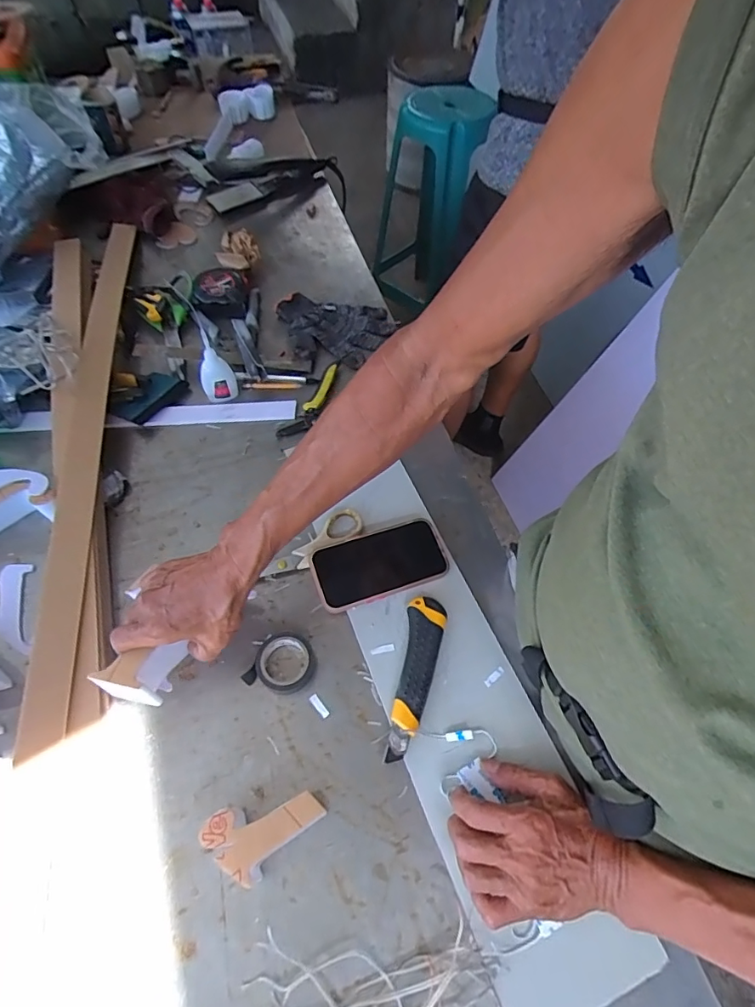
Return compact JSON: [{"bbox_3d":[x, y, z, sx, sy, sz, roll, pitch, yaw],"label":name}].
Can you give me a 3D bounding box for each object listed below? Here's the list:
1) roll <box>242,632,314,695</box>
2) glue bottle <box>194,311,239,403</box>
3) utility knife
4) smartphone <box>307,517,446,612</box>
[{"bbox_3d":[-0.096,0.162,0.501,0.063,0.016,0.058,0,58,-1],"label":"roll"},{"bbox_3d":[-0.222,-0.190,0.662,0.044,0.116,0.038,-17,60,-11],"label":"glue bottle"},{"bbox_3d":[0.037,0.175,0.501,0.038,0.022,0.159,13,59,7],"label":"utility knife"},{"bbox_3d":[0.002,0.066,0.559,0.149,0.009,0.079,-17,67,-15],"label":"smartphone"}]

